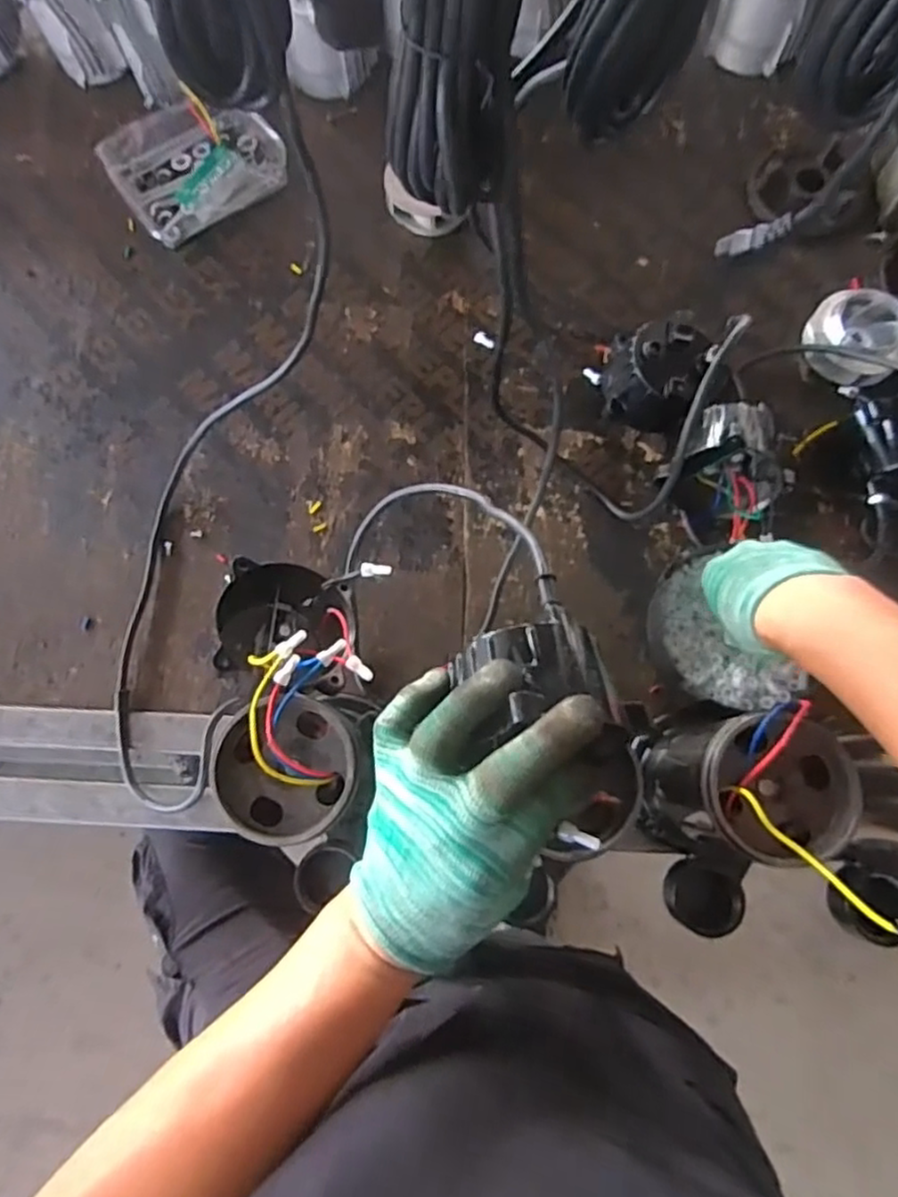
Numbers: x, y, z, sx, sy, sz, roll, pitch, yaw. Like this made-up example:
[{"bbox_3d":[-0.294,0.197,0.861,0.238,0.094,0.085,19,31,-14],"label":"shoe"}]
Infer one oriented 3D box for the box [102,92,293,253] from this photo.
[{"bbox_3d":[-0.287,-0.493,0.750,0.178,0.037,0.155,-35,78,-7],"label":"box"}]

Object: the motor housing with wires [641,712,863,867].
[{"bbox_3d":[0.203,0.139,0.491,0.094,0.184,0.101,6,76,3],"label":"motor housing with wires"}]

